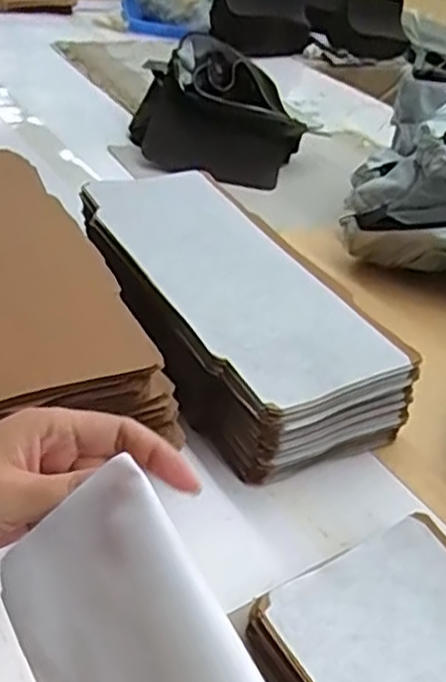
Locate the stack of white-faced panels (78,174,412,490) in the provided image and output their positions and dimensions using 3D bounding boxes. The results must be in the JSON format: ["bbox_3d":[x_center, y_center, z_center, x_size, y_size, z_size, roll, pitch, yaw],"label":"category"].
[{"bbox_3d":[0.003,-0.043,0.771,0.213,0.098,0.416,-11,40,-23],"label":"stack of white-faced panels"}]

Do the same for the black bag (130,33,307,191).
[{"bbox_3d":[-0.006,-0.377,1.185,0.280,0.165,0.266,10,36,-1],"label":"black bag"}]

